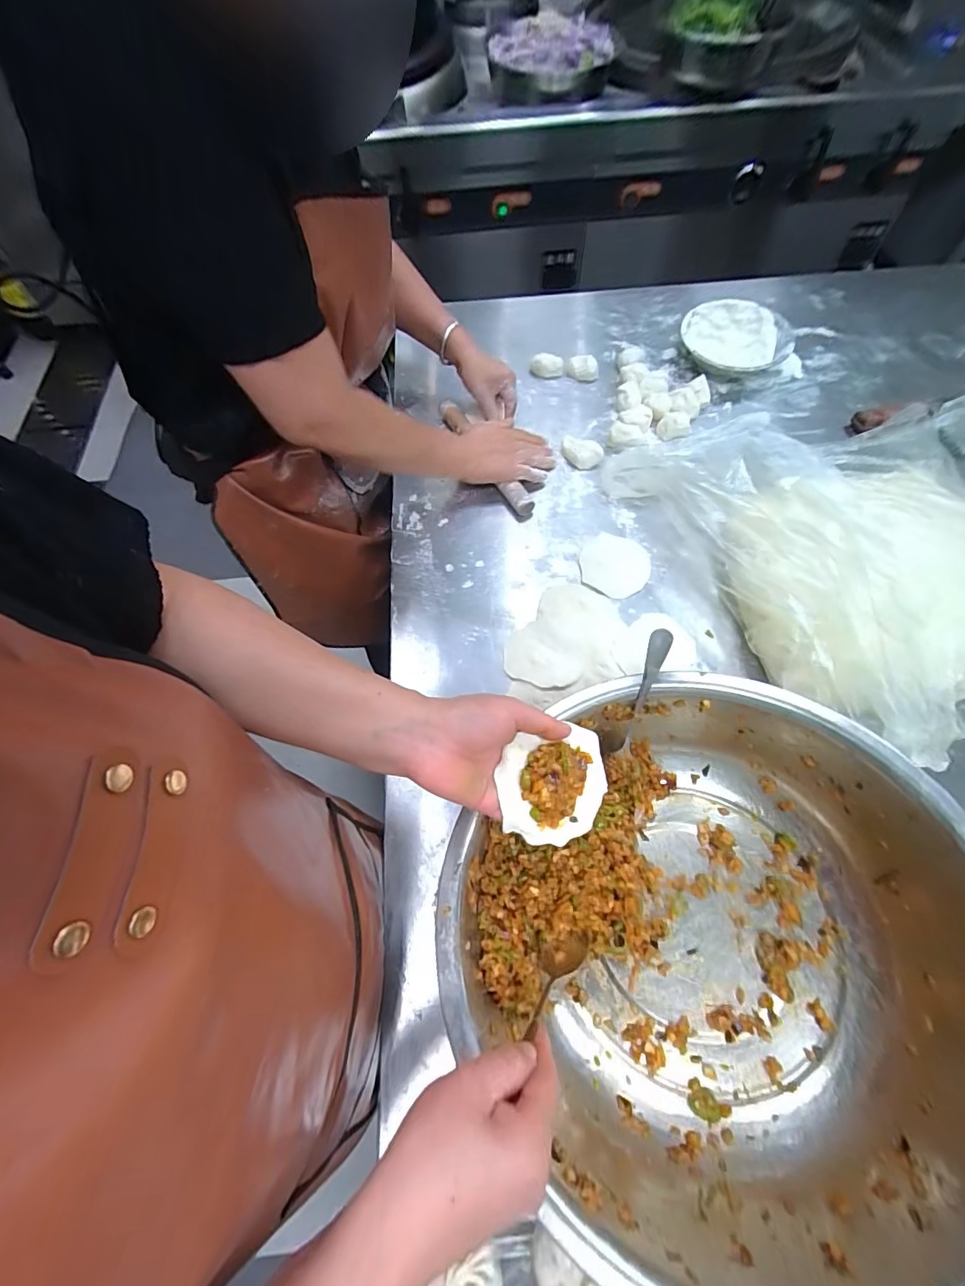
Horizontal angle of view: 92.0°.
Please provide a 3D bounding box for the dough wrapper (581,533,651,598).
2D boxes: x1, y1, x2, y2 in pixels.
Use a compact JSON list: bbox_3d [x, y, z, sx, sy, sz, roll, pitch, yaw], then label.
[{"bbox_3d":[0.172,-0.102,0.607,0.089,0.005,0.096,0,62,-1],"label":"dough wrapper"}]

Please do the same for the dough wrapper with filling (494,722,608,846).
[{"bbox_3d":[0.054,0.107,0.350,0.082,0.019,0.077,-7,65,-2],"label":"dough wrapper with filling"}]

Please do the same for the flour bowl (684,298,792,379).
[{"bbox_3d":[0.419,-0.498,0.777,0.178,0.053,0.154,20,67,10],"label":"flour bowl"}]

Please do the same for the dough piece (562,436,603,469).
[{"bbox_3d":[0.146,-0.280,0.688,0.061,0.027,0.032,20,67,10],"label":"dough piece"}]

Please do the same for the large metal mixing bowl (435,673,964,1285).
[{"bbox_3d":[0.169,0.219,0.366,0.371,0.142,0.371,-11,55,17],"label":"large metal mixing bowl"}]

